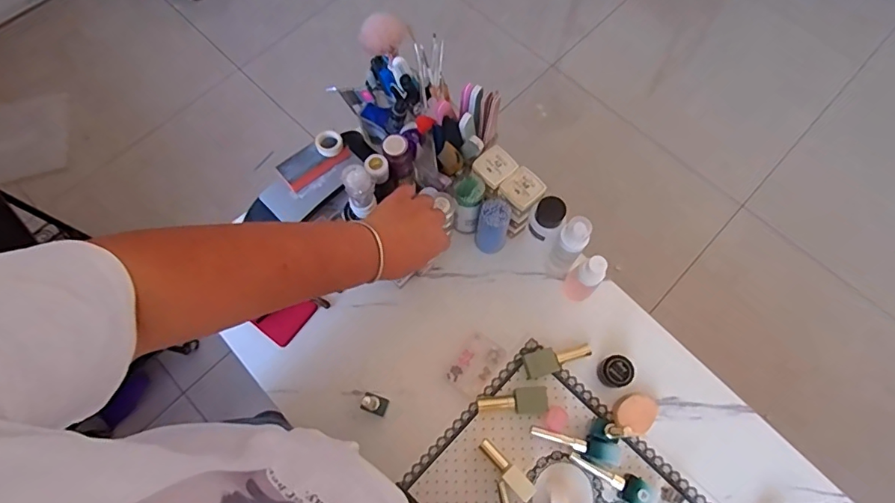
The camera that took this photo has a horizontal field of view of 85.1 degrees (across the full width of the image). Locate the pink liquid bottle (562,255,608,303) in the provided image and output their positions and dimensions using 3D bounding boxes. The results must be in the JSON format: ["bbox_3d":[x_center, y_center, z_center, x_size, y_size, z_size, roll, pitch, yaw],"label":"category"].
[{"bbox_3d":[0.177,0.037,0.632,0.034,0.095,0.040,-31,73,-10],"label":"pink liquid bottle"}]

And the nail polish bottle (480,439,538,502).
[{"bbox_3d":[0.071,0.265,0.596,0.022,0.028,0.081,-42,75,-13],"label":"nail polish bottle"}]

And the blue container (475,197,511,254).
[{"bbox_3d":[0.062,-0.033,0.666,0.043,0.091,0.047,0,70,0],"label":"blue container"}]

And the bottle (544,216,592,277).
[{"bbox_3d":[0.154,-0.003,0.629,0.035,0.130,0.036,38,75,13],"label":"bottle"}]

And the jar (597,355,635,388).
[{"bbox_3d":[0.217,0.154,0.630,0.038,0.029,0.038,0,70,0],"label":"jar"}]

